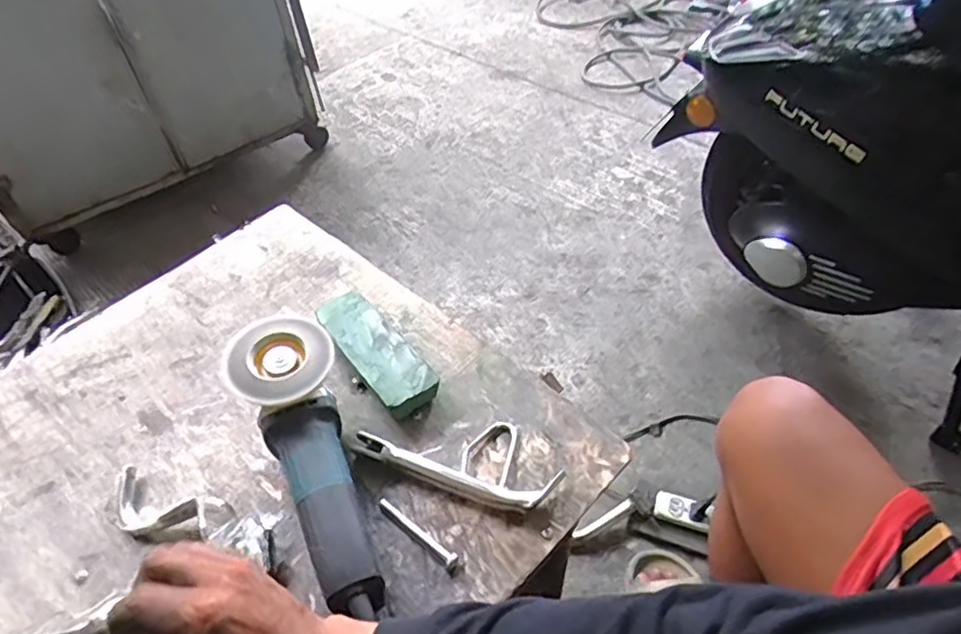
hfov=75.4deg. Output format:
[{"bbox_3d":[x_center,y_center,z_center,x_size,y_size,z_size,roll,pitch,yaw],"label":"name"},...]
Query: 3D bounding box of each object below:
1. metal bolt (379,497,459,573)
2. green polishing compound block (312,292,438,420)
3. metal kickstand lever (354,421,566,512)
[{"bbox_3d":[-0.057,0.196,0.565,0.093,0.012,0.012,31,57,26],"label":"metal bolt"},{"bbox_3d":[-0.120,0.037,0.692,0.065,0.042,0.184,-32,54,-22],"label":"green polishing compound block"},{"bbox_3d":[-0.016,0.130,0.614,0.196,0.029,0.088,16,52,16],"label":"metal kickstand lever"}]

